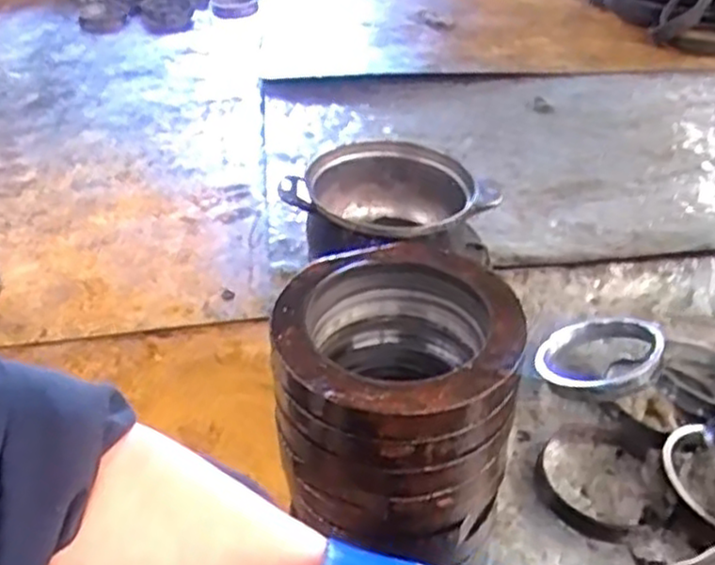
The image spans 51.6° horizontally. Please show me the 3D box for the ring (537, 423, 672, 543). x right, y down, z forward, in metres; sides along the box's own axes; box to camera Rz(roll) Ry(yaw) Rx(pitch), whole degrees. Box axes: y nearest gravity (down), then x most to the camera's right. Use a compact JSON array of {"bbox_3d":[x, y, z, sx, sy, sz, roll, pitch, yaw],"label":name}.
[{"bbox_3d":[0.308,0.245,0.929,0.160,0.034,0.173,-1,38,1],"label":"ring"}]

